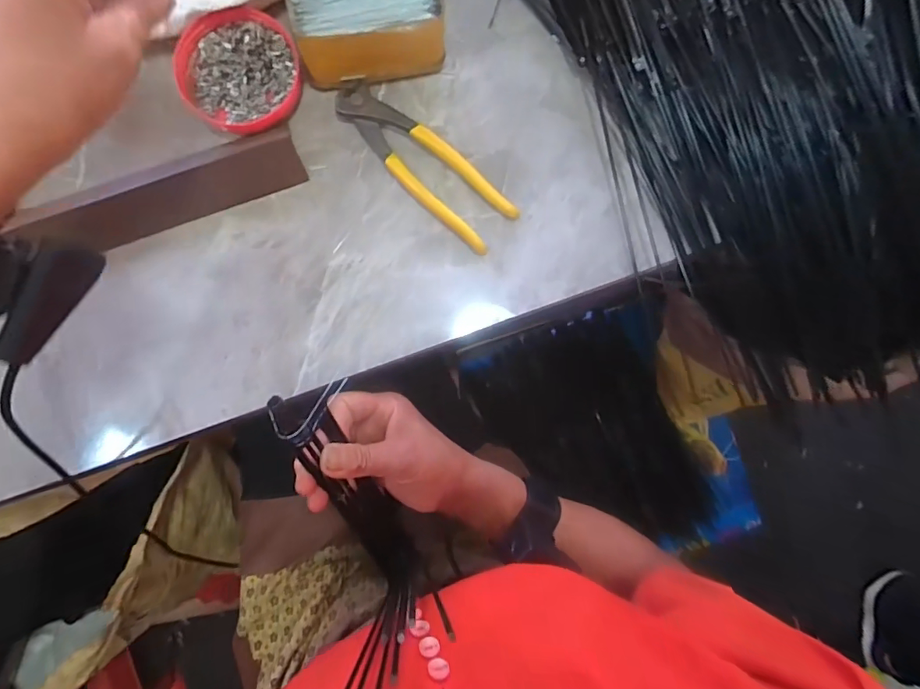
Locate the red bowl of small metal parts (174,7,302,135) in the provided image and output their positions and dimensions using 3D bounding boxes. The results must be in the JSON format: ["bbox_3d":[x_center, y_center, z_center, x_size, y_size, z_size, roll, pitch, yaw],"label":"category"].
[{"bbox_3d":[-0.169,-0.209,0.386,0.088,0.026,0.081,0,87,-3],"label":"red bowl of small metal parts"}]

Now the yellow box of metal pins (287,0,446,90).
[{"bbox_3d":[-0.071,-0.255,0.378,0.109,0.051,0.087,-10,88,-3],"label":"yellow box of metal pins"}]

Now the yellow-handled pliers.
[{"bbox_3d":[-0.029,-0.143,0.392,0.162,0.013,0.049,43,86,0],"label":"yellow-handled pliers"}]

